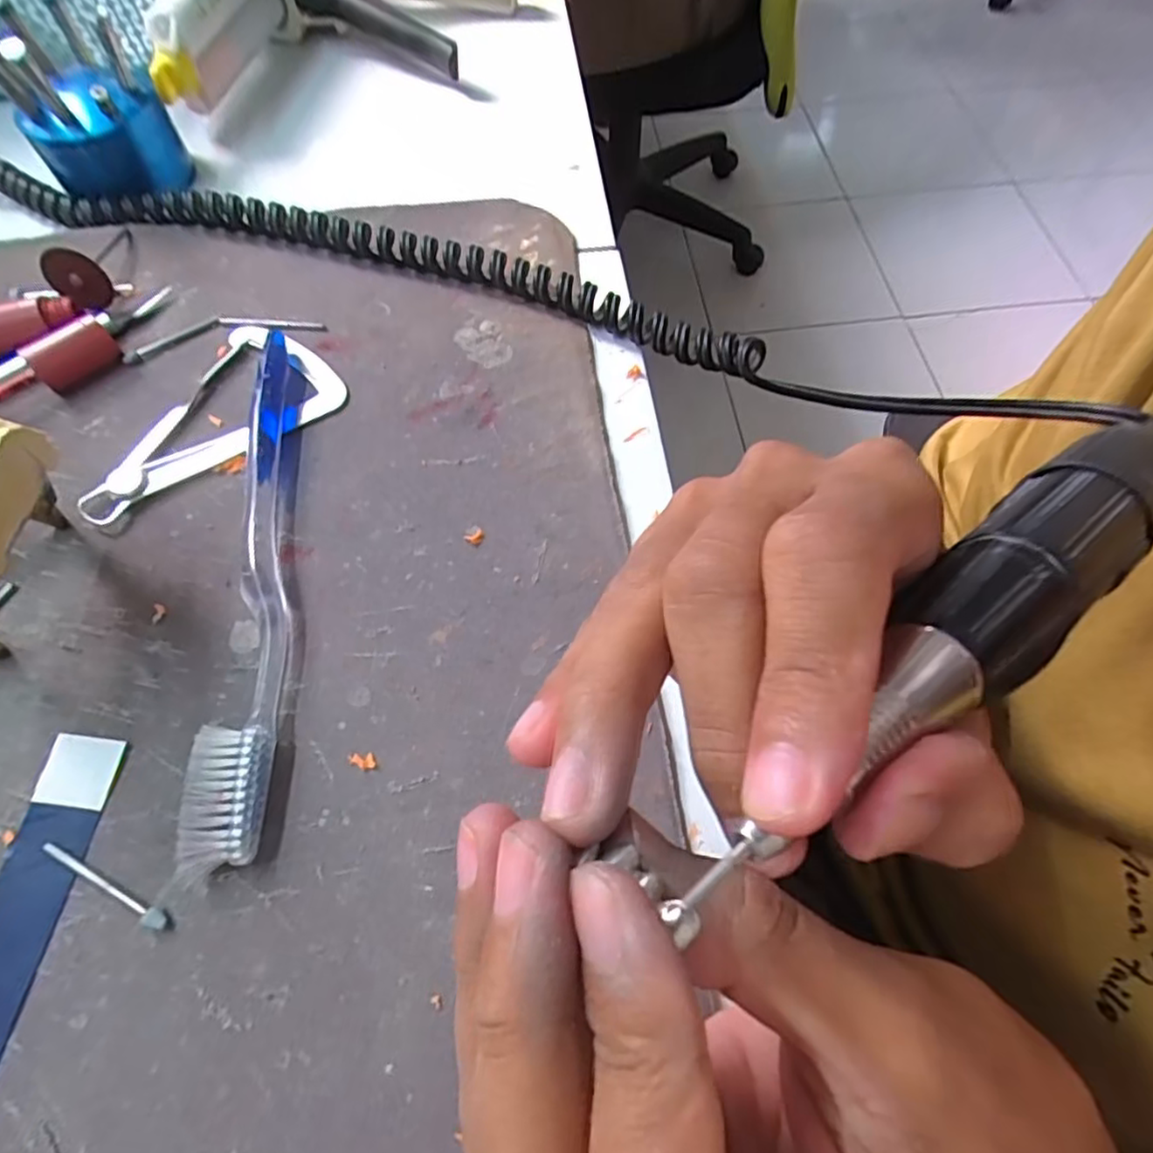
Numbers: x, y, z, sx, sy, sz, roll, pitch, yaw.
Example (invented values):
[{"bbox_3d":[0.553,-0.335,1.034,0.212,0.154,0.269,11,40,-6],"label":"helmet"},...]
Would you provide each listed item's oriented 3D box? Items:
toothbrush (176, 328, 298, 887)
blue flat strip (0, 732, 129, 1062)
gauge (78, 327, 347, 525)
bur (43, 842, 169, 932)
[{"bbox_3d":[-0.101,-0.007,0.212,0.019,0.013,0.186,-5,63,-2],"label":"toothbrush"},{"bbox_3d":[-0.146,0.092,0.167,0.022,0.004,0.101,6,63,3],"label":"blue flat strip"},{"bbox_3d":[-0.127,-0.053,0.242,0.060,0.004,0.096,18,65,9],"label":"gauge"},{"bbox_3d":[-0.125,0.082,0.172,0.043,0.004,0.004,22,65,11],"label":"bur"}]

